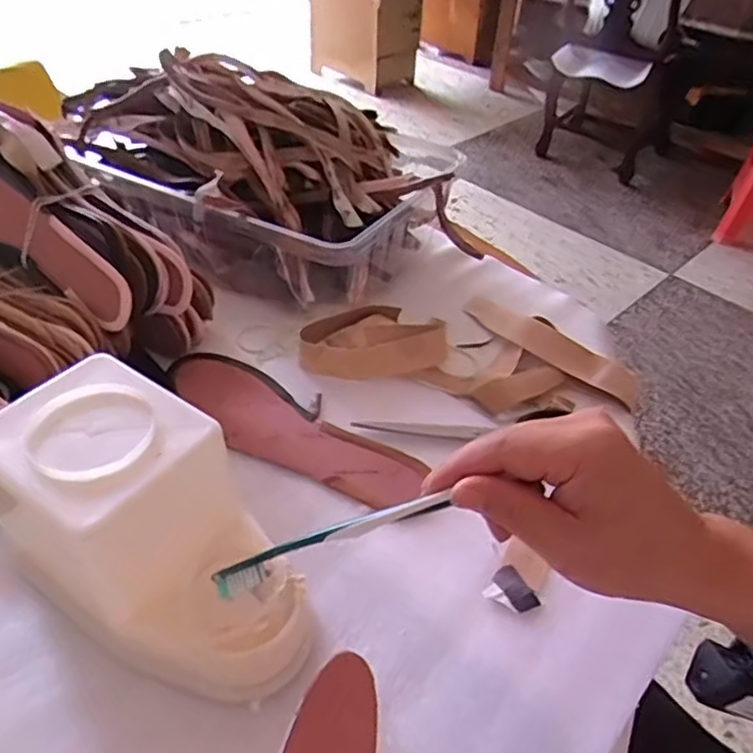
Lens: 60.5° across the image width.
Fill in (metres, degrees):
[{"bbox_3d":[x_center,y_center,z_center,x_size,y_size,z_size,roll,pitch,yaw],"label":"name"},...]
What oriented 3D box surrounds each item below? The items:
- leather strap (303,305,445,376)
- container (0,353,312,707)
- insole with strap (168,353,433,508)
[{"bbox_3d":[-0.002,-0.036,0.584,0.134,0.034,0.081,-5,43,-9],"label":"leather strap"},{"bbox_3d":[-0.128,0.092,0.366,0.184,0.117,0.106,30,48,25],"label":"container"},{"bbox_3d":[-0.072,0.036,0.516,0.235,0.013,0.066,24,46,21],"label":"insole with strap"}]

